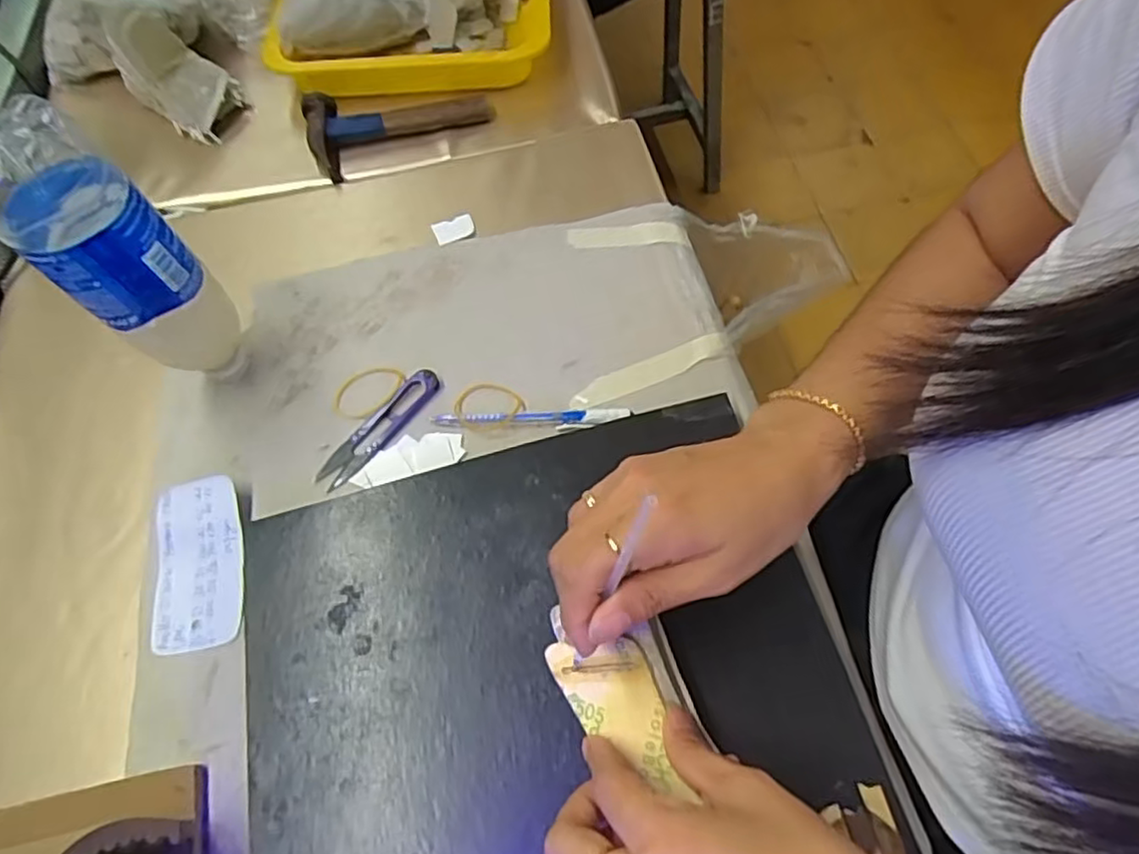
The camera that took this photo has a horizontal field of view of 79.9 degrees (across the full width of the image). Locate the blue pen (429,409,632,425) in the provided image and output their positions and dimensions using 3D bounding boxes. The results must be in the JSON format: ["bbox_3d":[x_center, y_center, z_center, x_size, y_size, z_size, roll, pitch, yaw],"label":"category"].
[{"bbox_3d":[-0.026,-0.007,0.448,0.129,0.006,0.010,-1,62,2],"label":"blue pen"}]

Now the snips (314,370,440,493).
[{"bbox_3d":[-0.126,0.000,0.450,0.024,0.008,0.100,36,69,20],"label":"snips"}]

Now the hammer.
[{"bbox_3d":[-0.150,-0.273,0.597,0.158,0.024,0.093,-18,63,-7],"label":"hammer"}]

